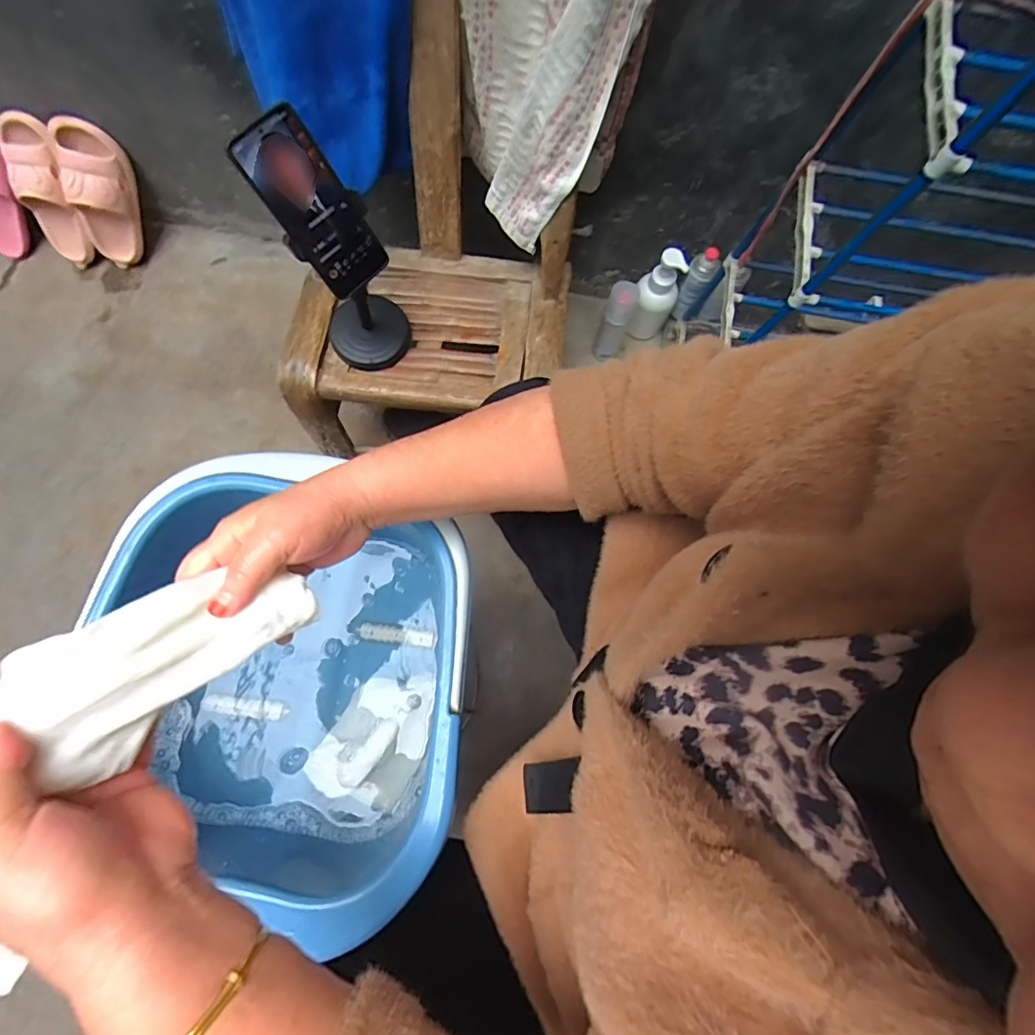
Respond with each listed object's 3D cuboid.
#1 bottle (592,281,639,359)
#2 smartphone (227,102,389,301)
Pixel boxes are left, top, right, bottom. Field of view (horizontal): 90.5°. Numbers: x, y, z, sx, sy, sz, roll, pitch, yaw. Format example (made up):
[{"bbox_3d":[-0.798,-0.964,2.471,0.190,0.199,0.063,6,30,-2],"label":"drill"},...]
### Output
[{"bbox_3d":[0.179,-0.353,0.941,0.051,0.166,0.057,19,73,2],"label":"bottle"},{"bbox_3d":[-0.202,-0.311,0.521,0.078,0.160,0.011,-43,44,-4],"label":"smartphone"}]

